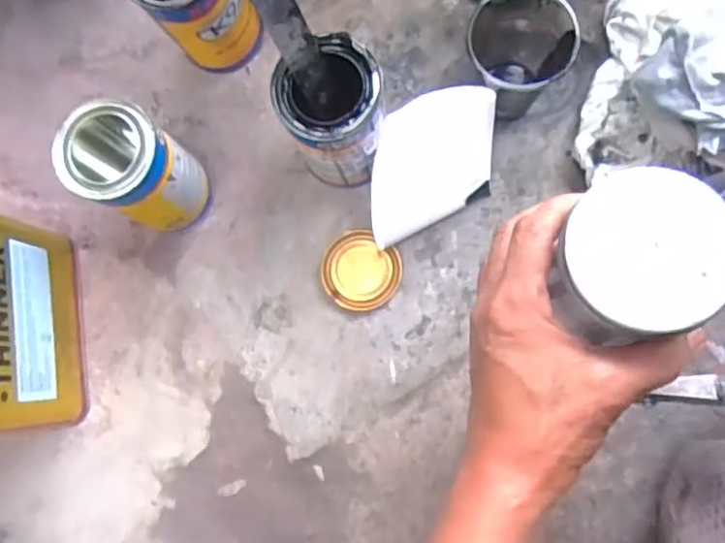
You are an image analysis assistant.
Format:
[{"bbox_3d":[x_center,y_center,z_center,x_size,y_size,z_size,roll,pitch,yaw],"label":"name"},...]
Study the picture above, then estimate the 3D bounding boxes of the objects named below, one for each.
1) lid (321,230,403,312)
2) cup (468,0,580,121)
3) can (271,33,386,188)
[{"bbox_3d":[-0.001,-0.001,0.551,0.064,0.009,0.065,-1,83,5],"label":"lid"},{"bbox_3d":[0.121,-0.166,0.518,0.076,0.102,0.082,-1,83,5],"label":"cup"},{"bbox_3d":[-0.018,-0.113,0.510,0.072,0.131,0.075,-1,83,5],"label":"can"}]

